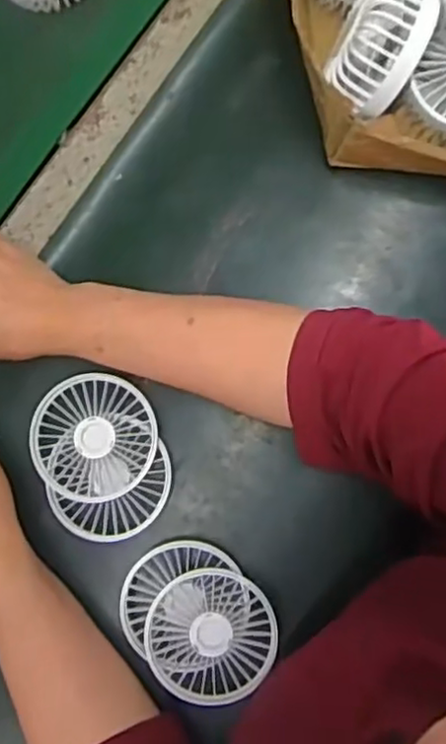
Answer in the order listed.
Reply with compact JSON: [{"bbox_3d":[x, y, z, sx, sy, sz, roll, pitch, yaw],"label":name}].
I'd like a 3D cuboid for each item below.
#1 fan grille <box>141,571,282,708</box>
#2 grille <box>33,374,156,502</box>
[{"bbox_3d":[-0.008,0.181,0.466,0.085,0.022,0.084,0,87,3],"label":"fan grille"},{"bbox_3d":[-0.092,0.047,0.487,0.087,0.015,0.087,0,87,3],"label":"grille"}]

